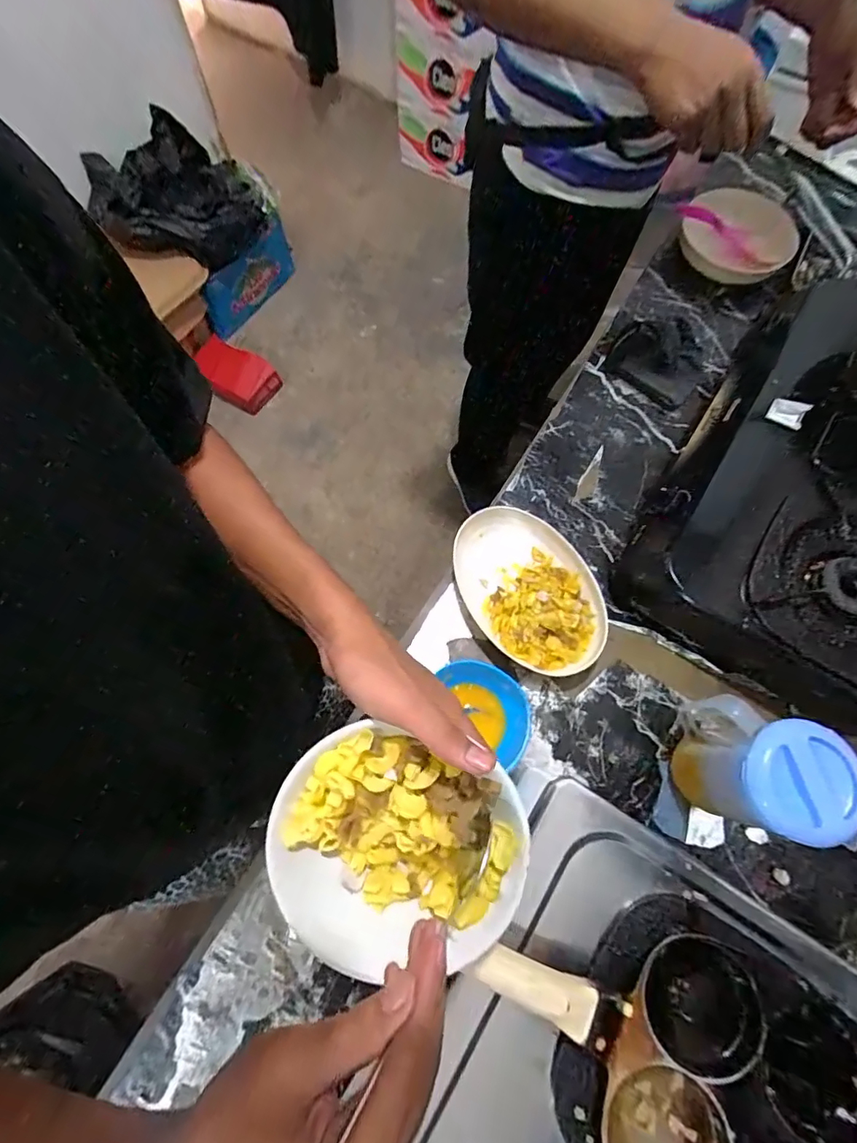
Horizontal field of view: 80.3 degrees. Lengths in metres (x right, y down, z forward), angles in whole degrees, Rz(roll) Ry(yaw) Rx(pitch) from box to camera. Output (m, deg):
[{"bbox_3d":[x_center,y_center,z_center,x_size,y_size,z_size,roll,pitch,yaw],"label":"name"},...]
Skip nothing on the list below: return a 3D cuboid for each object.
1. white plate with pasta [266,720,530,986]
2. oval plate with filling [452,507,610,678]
[{"bbox_3d":[-0.021,0.174,0.321,0.152,0.035,0.135,22,95,0],"label":"white plate with pasta"},{"bbox_3d":[0.129,0.024,0.669,0.227,0.044,0.164,40,75,12],"label":"oval plate with filling"}]

